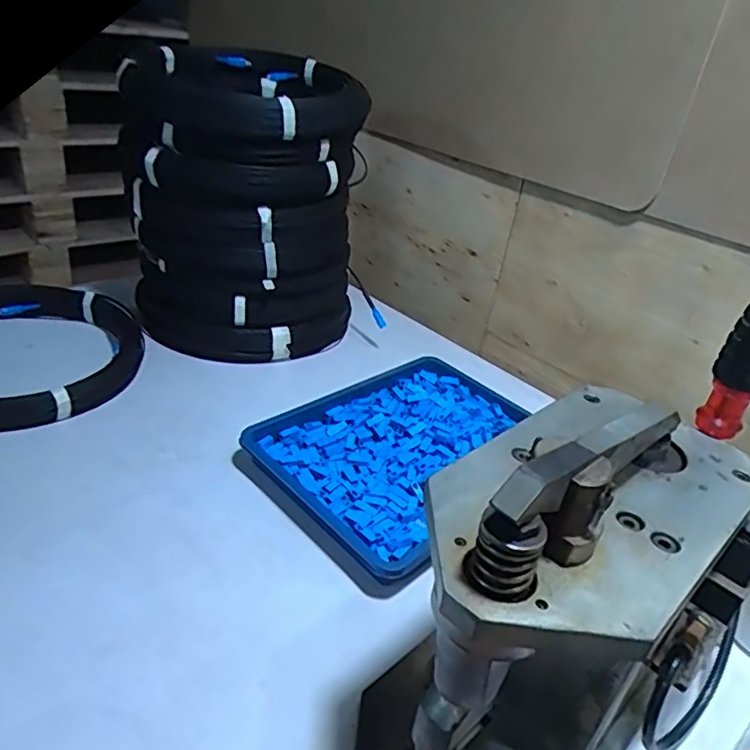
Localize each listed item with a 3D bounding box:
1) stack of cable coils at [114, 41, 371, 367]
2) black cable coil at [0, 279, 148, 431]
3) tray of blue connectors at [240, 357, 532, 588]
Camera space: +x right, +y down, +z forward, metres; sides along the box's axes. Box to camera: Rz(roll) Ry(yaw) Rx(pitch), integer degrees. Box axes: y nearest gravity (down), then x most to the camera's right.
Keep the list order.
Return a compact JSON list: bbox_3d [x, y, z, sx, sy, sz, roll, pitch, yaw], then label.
[{"bbox_3d":[-0.182,-0.245,0.854,0.290,0.334,0.286,-2,32,-17],"label":"stack of cable coils"},{"bbox_3d":[-0.444,-0.041,0.755,0.288,0.065,0.305,7,31,-4],"label":"black cable coil"},{"bbox_3d":[0.049,0.080,0.693,0.319,0.030,0.230,-21,42,-40],"label":"tray of blue connectors"}]

